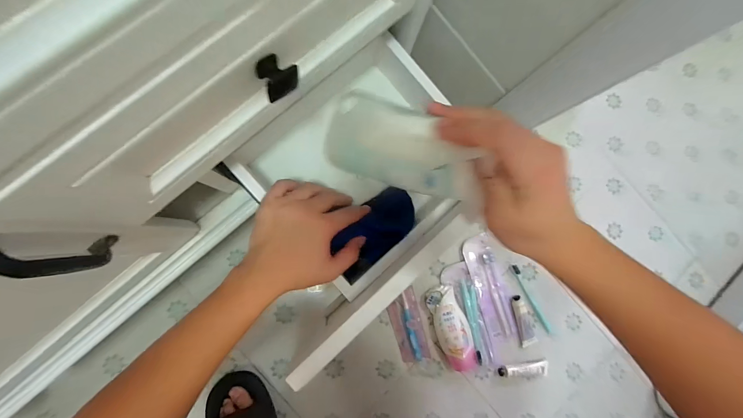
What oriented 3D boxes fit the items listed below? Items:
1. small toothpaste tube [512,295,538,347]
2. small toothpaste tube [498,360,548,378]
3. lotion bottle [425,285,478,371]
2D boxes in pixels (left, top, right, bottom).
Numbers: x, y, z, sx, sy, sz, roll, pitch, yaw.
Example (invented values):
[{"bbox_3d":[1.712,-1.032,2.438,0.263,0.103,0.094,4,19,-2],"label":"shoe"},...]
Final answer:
[{"bbox_3d":[0.331,0.243,0.697,0.031,0.014,0.109,-13,87,-7],"label":"small toothpaste tube"},{"bbox_3d":[0.330,0.346,0.688,0.111,0.020,0.025,-4,86,-6],"label":"small toothpaste tube"},{"bbox_3d":[0.169,0.250,0.672,0.068,0.035,0.175,-20,88,-7],"label":"lotion bottle"}]

